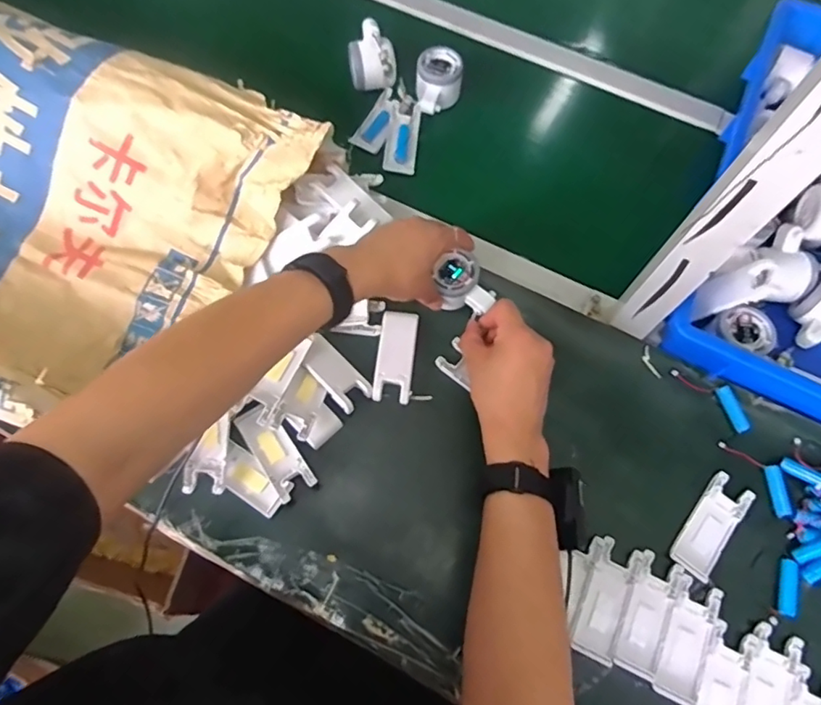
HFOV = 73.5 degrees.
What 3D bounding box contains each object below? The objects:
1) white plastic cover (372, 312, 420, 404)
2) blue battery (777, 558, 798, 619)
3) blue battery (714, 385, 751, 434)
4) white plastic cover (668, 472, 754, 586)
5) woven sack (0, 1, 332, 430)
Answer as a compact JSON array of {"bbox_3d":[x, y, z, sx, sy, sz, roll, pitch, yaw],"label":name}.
[{"bbox_3d":[-0.016,0.003,0.594,0.039,0.011,0.100,7,68,2],"label":"white plastic cover"},{"bbox_3d":[0.354,0.221,0.517,0.014,0.013,0.052,23,70,8],"label":"blue battery"},{"bbox_3d":[0.336,0.059,0.573,0.015,0.013,0.049,-19,70,-8],"label":"blue battery"},{"bbox_3d":[0.294,0.169,0.535,0.039,0.007,0.103,38,73,13],"label":"white plastic cover"},{"bbox_3d":[-0.467,-0.183,0.546,0.653,0.157,0.390,24,70,8],"label":"woven sack"}]

